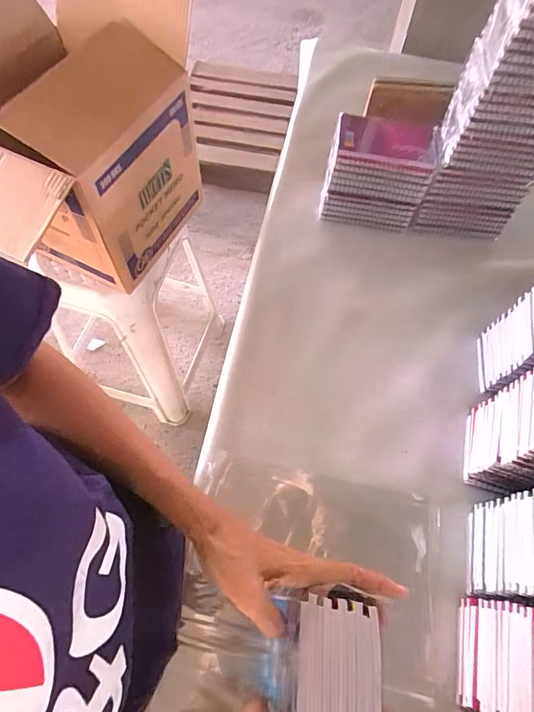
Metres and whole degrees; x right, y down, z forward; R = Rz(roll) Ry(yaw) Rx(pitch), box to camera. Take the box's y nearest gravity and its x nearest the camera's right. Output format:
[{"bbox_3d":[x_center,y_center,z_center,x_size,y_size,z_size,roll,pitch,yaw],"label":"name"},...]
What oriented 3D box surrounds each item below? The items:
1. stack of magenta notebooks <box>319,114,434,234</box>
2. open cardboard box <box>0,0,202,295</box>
[{"bbox_3d":[0.158,-0.264,0.633,0.137,0.126,0.095,12,63,3],"label":"stack of magenta notebooks"},{"bbox_3d":[-0.389,-0.423,0.793,0.418,0.414,0.391,28,65,10],"label":"open cardboard box"}]

